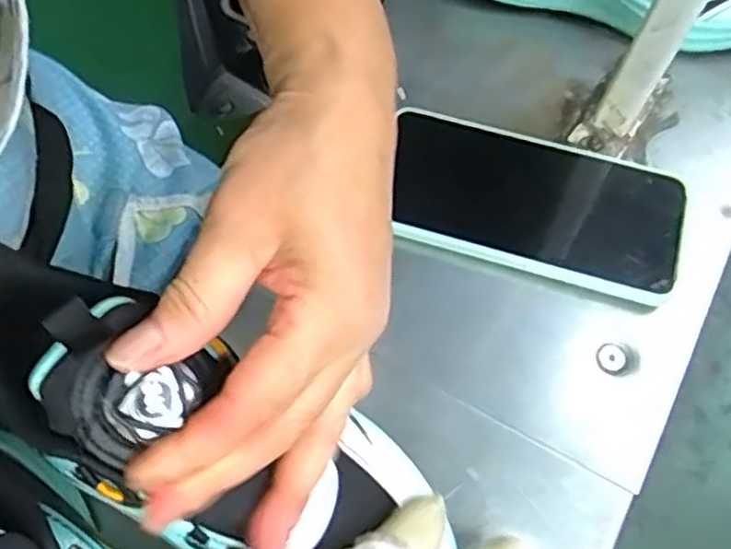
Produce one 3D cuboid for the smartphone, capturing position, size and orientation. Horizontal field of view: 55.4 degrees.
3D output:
[{"bbox_3d":[0.087,-0.037,0.365,0.149,0.017,0.078,15,67,9],"label":"smartphone"}]

